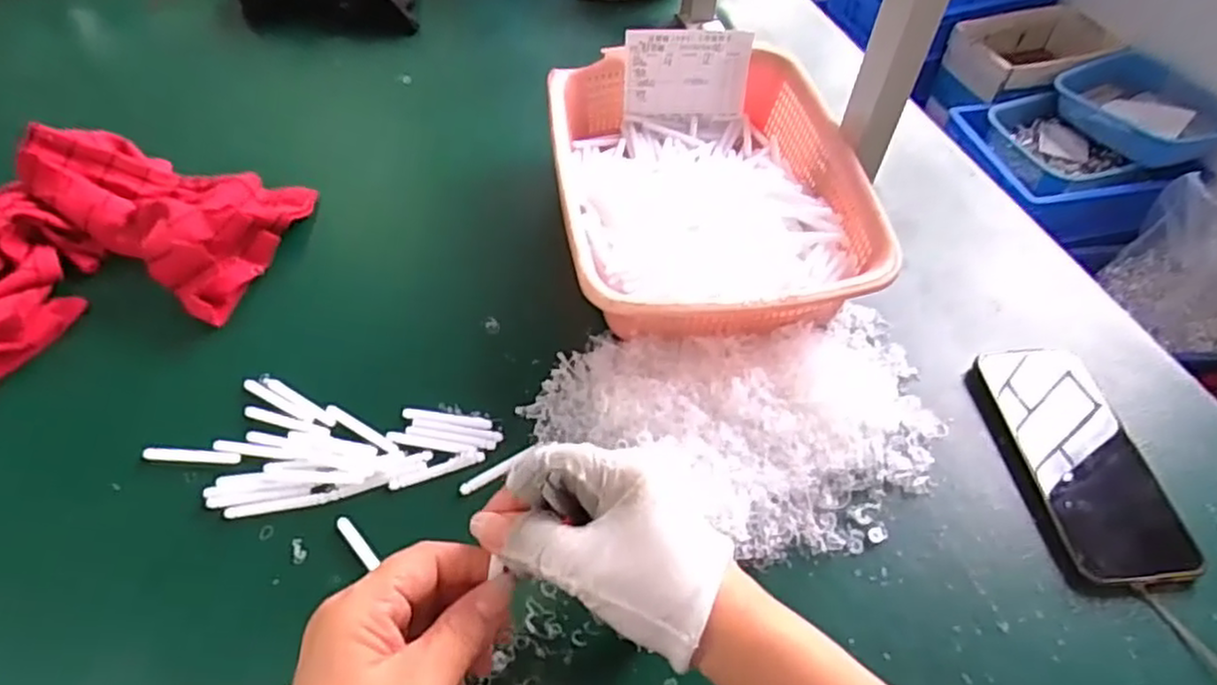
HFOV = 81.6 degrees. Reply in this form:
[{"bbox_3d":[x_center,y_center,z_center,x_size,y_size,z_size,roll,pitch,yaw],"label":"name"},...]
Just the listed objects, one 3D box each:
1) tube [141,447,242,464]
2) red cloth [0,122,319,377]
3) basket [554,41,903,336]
[{"bbox_3d":[-0.260,0.071,0.443,0.059,0.005,0.009,3,52,0],"label":"tube"},{"bbox_3d":[-0.382,-0.069,0.512,0.213,0.051,0.298,33,58,21],"label":"red cloth"},{"bbox_3d":[0.070,-0.118,0.546,0.214,0.069,0.273,-6,53,-6],"label":"basket"}]

